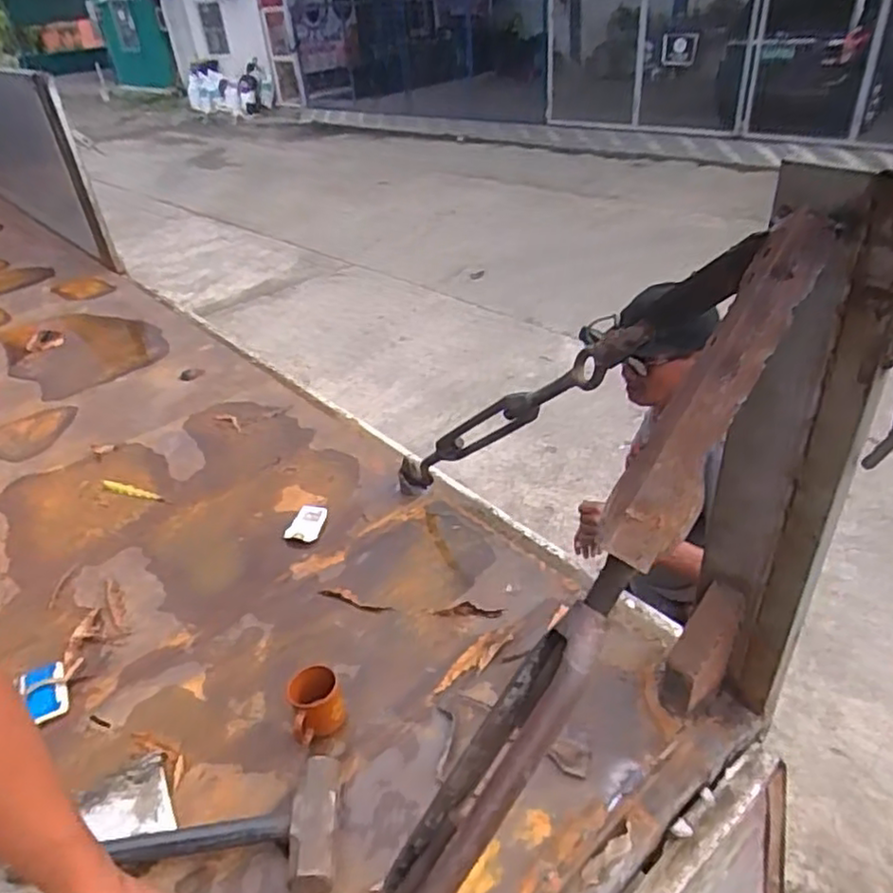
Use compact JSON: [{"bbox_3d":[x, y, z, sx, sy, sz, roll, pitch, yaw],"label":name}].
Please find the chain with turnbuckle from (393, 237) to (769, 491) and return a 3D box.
[{"bbox_3d":[0.128,-0.066,1.108,0.063,0.956,0.066,-35,91,-32],"label":"chain with turnbuckle"}]

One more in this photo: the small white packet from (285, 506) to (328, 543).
[{"bbox_3d":[-0.305,0.167,1.477,0.070,0.018,0.092,5,39,12],"label":"small white packet"}]

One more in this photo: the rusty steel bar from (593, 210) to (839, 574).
[{"bbox_3d":[0.261,-0.055,0.657,0.071,0.038,0.374,29,90,33],"label":"rusty steel bar"}]

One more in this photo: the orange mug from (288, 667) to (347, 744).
[{"bbox_3d":[-0.204,0.408,1.067,0.078,0.078,0.091,-15,39,-13],"label":"orange mug"}]

